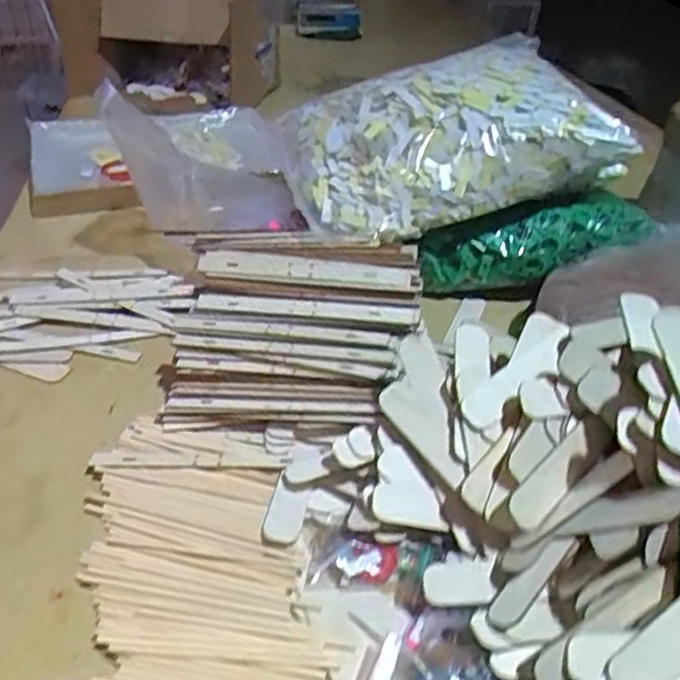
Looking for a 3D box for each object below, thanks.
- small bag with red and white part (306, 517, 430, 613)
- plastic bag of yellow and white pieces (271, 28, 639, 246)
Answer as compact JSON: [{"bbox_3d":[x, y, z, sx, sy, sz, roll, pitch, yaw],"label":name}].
[{"bbox_3d":[0.017,0.160,0.473,0.092,0.021,0.055,12,38,12],"label":"small bag with red and white part"},{"bbox_3d":[0.118,-0.234,0.746,0.342,0.149,0.237,-5,38,-10],"label":"plastic bag of yellow and white pieces"}]

